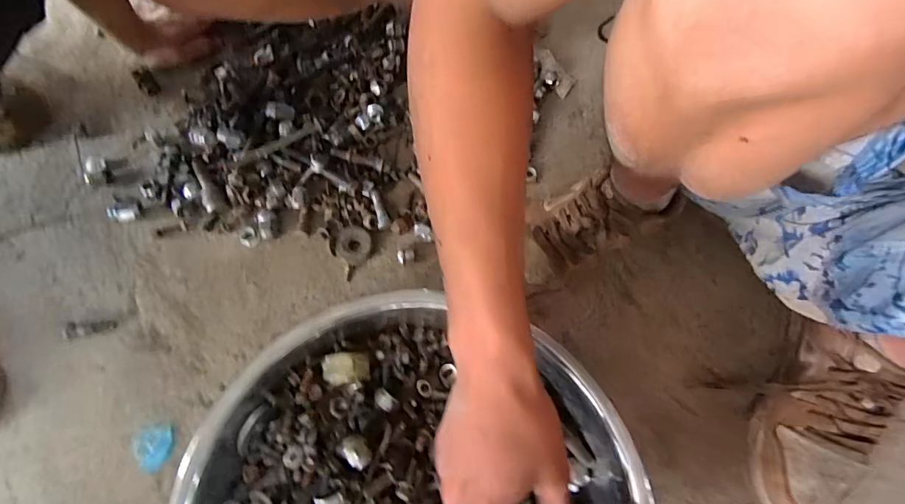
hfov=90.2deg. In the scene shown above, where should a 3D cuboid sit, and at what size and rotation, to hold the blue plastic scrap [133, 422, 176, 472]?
[{"bbox_3d":[-0.303,0.198,0.456,0.042,0.004,0.042,-11,71,-5],"label":"blue plastic scrap"}]

